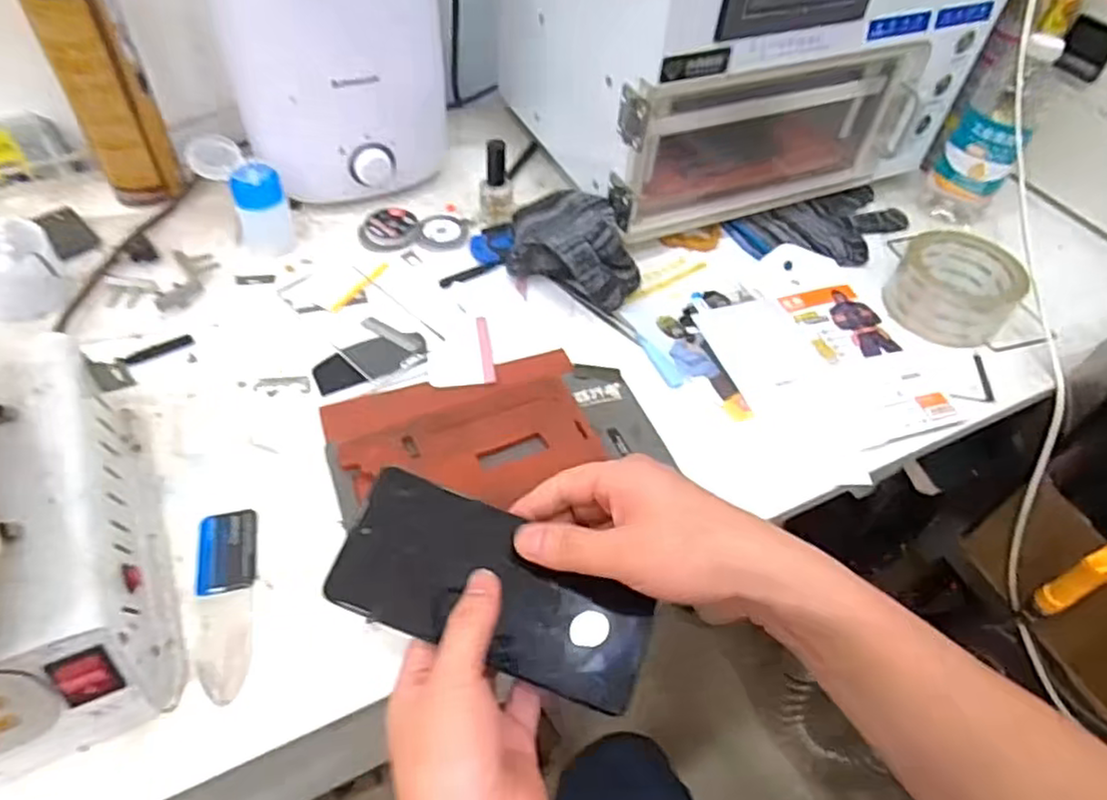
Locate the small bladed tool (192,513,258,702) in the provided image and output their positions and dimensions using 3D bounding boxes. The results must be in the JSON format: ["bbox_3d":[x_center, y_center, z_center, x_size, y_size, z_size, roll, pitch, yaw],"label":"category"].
[{"bbox_3d":[-0.197,0.119,0.405,0.034,0.006,0.116,-8,52,-12],"label":"small bladed tool"}]

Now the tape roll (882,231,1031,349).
[{"bbox_3d":[0.352,-0.101,0.591,0.099,0.047,0.100,3,51,-3],"label":"tape roll"}]

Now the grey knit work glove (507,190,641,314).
[{"bbox_3d":[0.018,-0.133,0.589,0.115,0.057,0.110,8,51,1],"label":"grey knit work glove"}]

